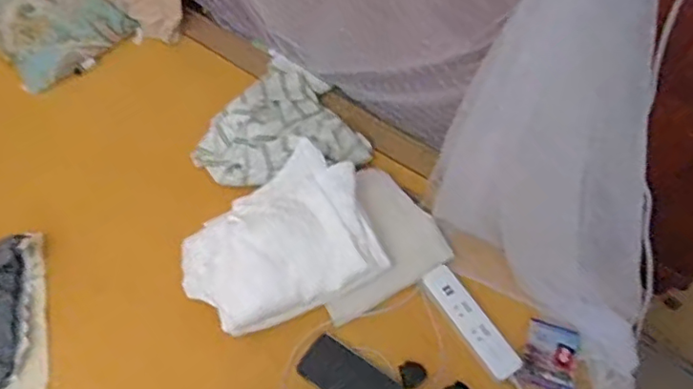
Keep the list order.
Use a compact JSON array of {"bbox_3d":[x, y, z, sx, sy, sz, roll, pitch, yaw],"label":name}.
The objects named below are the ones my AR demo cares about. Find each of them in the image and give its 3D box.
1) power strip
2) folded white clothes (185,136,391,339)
[{"bbox_3d":[0.185,0.187,0.839,0.044,0.022,0.186,-29,64,-16],"label":"power strip"},{"bbox_3d":[-0.108,0.071,0.876,0.302,0.070,0.234,-22,62,-13],"label":"folded white clothes"}]

